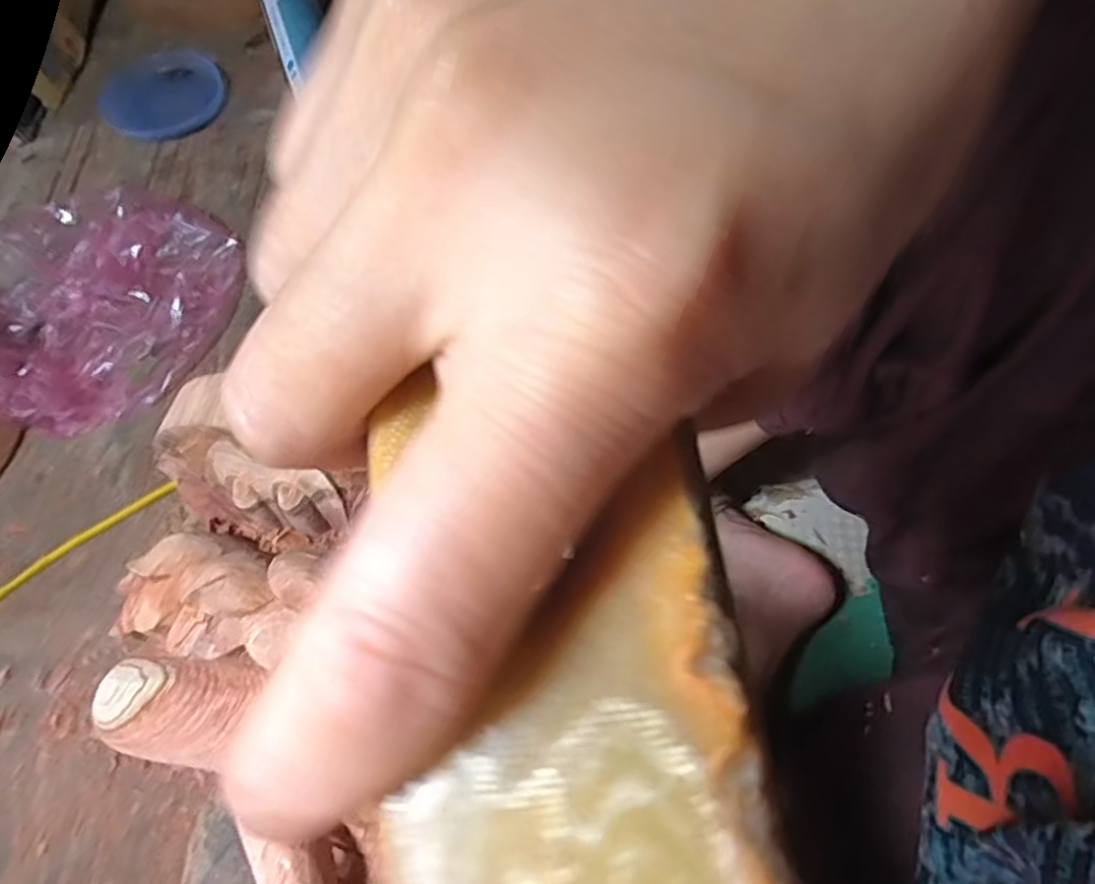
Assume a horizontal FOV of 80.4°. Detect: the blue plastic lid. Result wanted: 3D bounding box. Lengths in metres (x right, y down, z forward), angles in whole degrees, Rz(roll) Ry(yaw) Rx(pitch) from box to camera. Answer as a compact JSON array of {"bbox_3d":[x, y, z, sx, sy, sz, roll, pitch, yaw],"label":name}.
[{"bbox_3d":[-0.447,-0.403,0.753,0.140,0.020,0.123,-21,66,-7],"label":"blue plastic lid"}]

